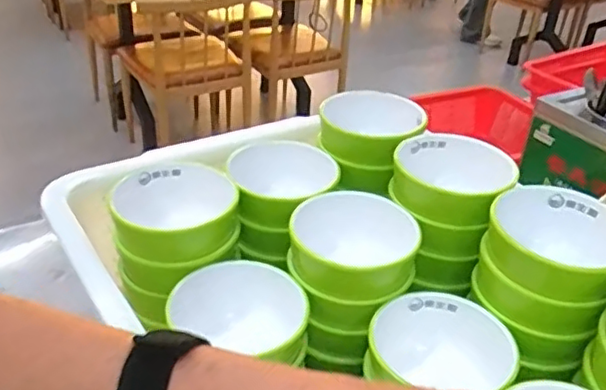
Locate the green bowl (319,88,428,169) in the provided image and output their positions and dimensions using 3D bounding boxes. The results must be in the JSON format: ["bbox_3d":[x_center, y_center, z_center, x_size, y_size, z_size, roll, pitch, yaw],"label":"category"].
[{"bbox_3d":[0.071,-0.071,0.636,0.096,0.051,0.080,20,35,25],"label":"green bowl"}]

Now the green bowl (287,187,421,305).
[{"bbox_3d":[0.042,0.047,0.528,0.104,0.057,0.105,2,32,-1],"label":"green bowl"}]

